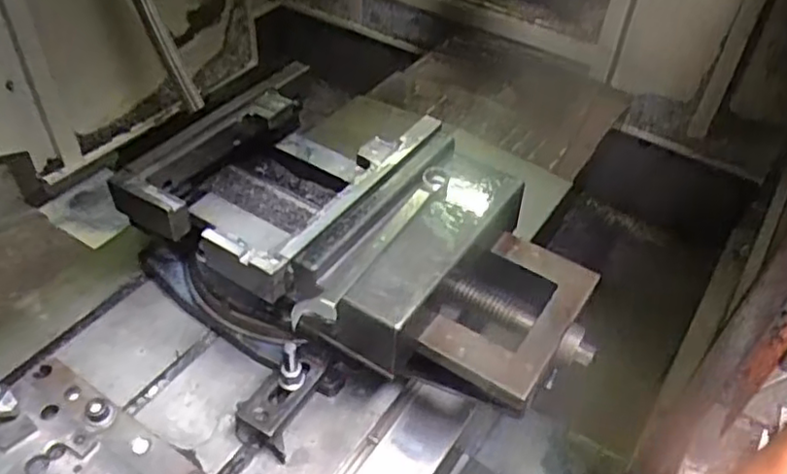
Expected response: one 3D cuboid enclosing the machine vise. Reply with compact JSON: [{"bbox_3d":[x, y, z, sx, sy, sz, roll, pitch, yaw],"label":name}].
[{"bbox_3d":[-0.039,-0.008,0.817,0.555,0.157,0.335,30,50,24],"label":"machine vise"}]

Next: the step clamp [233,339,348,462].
[{"bbox_3d":[-0.122,0.171,0.775,0.078,0.092,0.134,25,48,20],"label":"step clamp"}]

